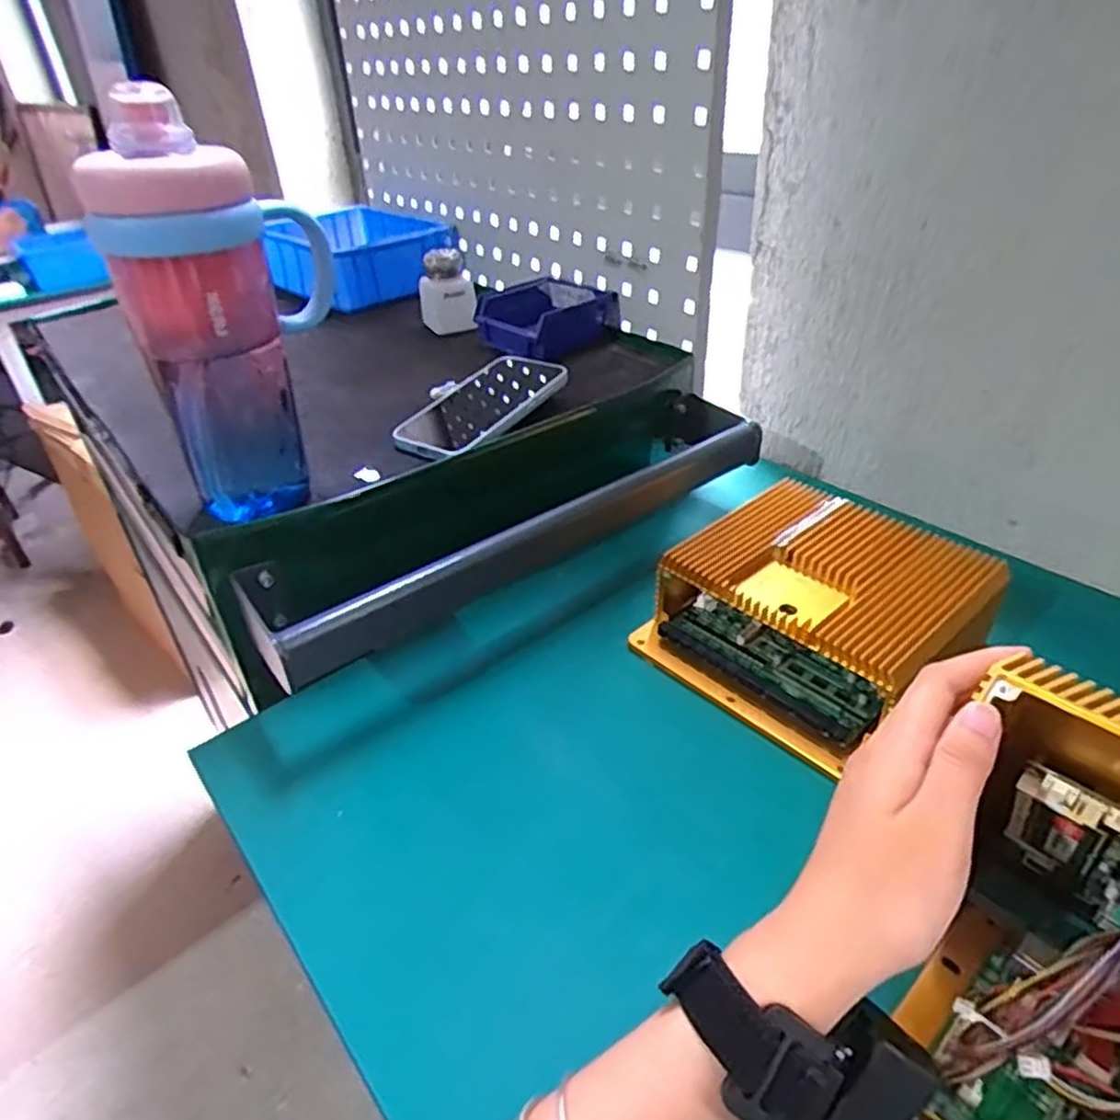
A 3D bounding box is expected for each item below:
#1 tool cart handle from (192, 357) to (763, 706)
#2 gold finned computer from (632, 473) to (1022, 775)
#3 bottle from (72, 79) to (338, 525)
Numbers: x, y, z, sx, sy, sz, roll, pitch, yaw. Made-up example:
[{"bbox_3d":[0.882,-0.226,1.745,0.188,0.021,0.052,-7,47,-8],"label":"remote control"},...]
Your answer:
[{"bbox_3d":[-0.028,-0.050,0.591,0.468,0.090,0.114,-27,41,-29],"label":"tool cart handle"},{"bbox_3d":[0.181,0.034,0.527,0.181,0.076,0.179,-29,42,-31],"label":"gold finned computer"},{"bbox_3d":[-0.193,-0.136,0.452,0.112,0.253,0.087,-13,36,-12],"label":"bottle"}]

